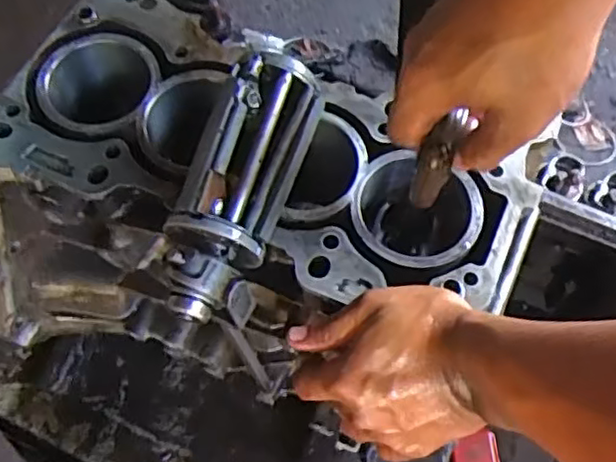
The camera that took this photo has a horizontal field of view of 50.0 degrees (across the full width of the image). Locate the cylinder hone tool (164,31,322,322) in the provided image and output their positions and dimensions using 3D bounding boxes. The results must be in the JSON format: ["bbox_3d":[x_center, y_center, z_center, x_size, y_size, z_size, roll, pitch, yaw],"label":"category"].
[{"bbox_3d":[-0.038,-0.031,0.392,0.054,0.054,0.165,16,65,8],"label":"cylinder hone tool"}]

